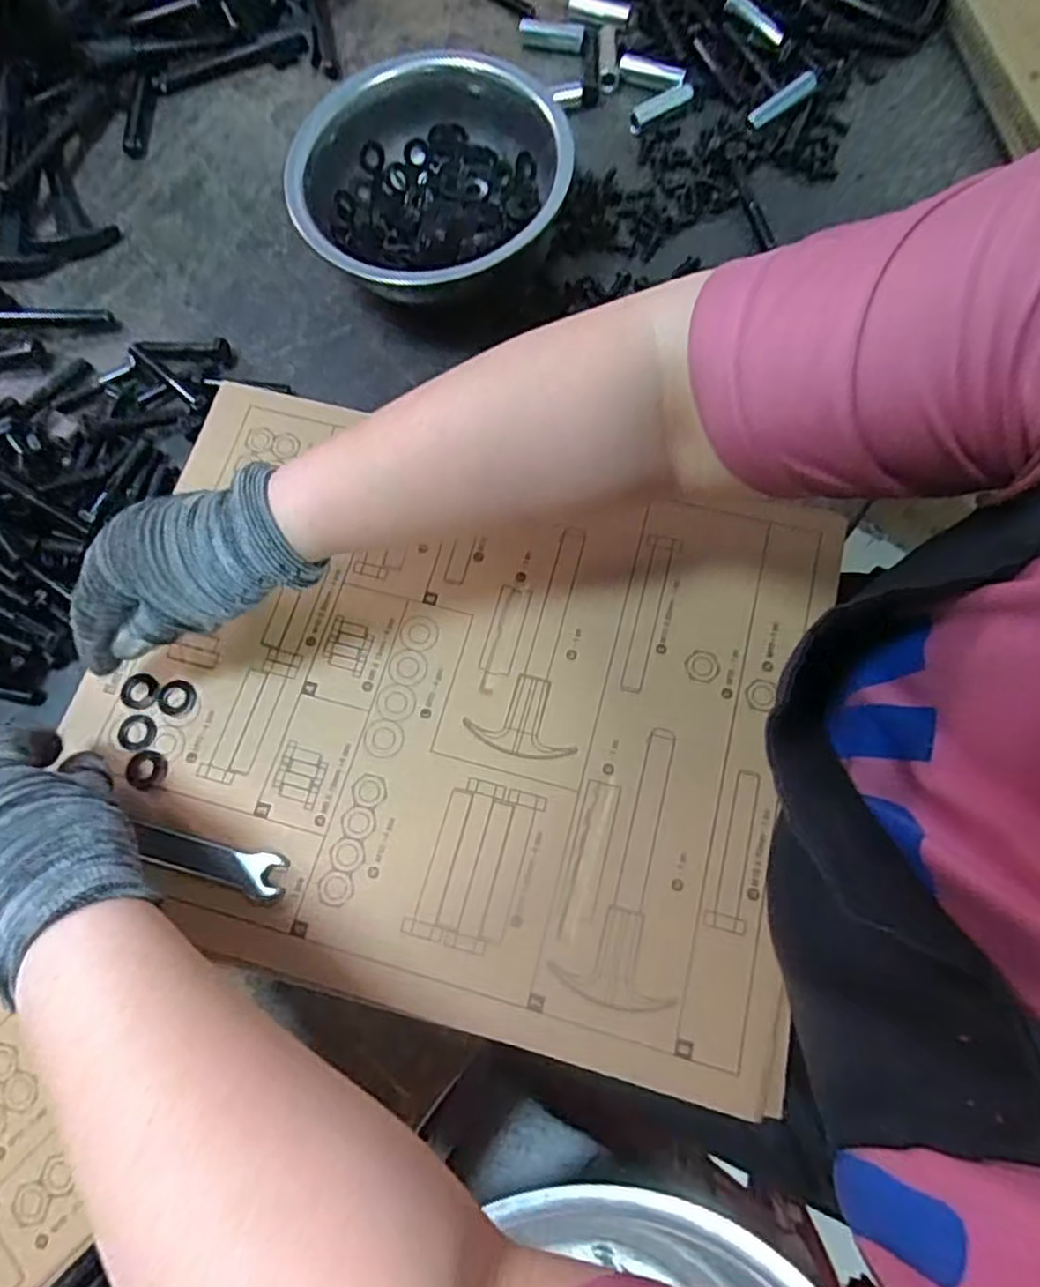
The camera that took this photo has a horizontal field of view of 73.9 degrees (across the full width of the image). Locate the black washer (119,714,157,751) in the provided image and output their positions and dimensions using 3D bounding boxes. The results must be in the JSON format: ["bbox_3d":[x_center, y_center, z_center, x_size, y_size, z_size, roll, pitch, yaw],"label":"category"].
[{"bbox_3d":[-0.198,0.046,0.357,0.019,0.004,0.018,0,73,1],"label":"black washer"}]

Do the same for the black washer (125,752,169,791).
[{"bbox_3d":[-0.190,0.064,0.350,0.020,0.004,0.019,0,73,1],"label":"black washer"}]

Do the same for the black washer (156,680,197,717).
[{"bbox_3d":[-0.182,0.028,0.363,0.021,0.004,0.019,12,73,5],"label":"black washer"}]

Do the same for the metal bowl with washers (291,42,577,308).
[{"bbox_3d":[-0.055,-0.280,0.446,0.165,0.079,0.157,0,73,1],"label":"metal bowl with washers"}]

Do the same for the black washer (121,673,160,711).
[{"bbox_3d":[-0.202,0.025,0.366,0.019,0.004,0.019,0,73,1],"label":"black washer"}]

